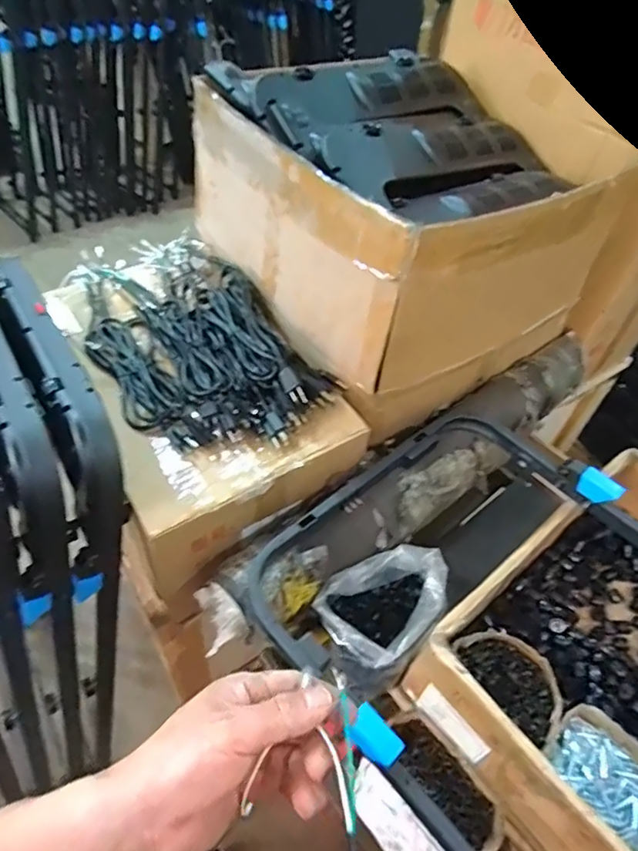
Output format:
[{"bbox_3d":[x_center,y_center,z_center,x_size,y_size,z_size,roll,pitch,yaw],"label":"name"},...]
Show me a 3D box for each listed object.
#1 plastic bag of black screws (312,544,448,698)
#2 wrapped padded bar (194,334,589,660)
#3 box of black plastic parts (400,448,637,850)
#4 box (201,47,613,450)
[{"bbox_3d":[0.096,0.277,0.786,0.176,0.153,0.134,-26,56,-26],"label":"plastic bag of black screws"},{"bbox_3d":[0.203,0.054,0.877,0.864,0.083,0.123,-30,57,-29],"label":"wrapped padded bar"},{"bbox_3d":[0.440,0.310,0.775,0.551,0.168,0.340,-30,58,-29],"label":"box of black plastic parts"},{"bbox_3d":[0.140,-0.349,0.951,0.520,0.373,0.517,-25,55,-26],"label":"box"}]

